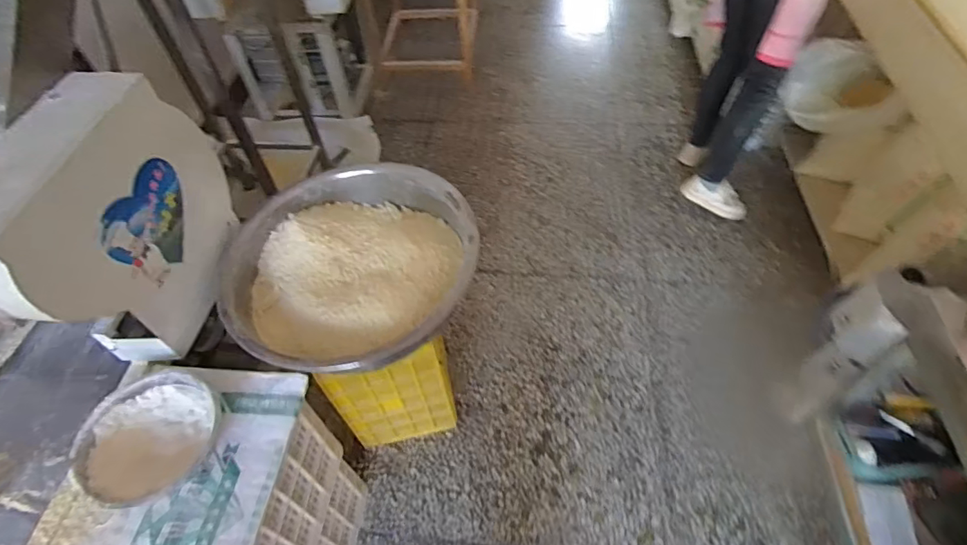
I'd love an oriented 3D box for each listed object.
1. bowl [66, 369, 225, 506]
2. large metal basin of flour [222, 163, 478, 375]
[{"bbox_3d":[-0.563,0.272,0.877,0.196,0.050,0.222,26,57,-9],"label":"bowl"},{"bbox_3d":[-0.265,-0.015,1.108,0.507,0.139,0.498,-2,53,3],"label":"large metal basin of flour"}]

